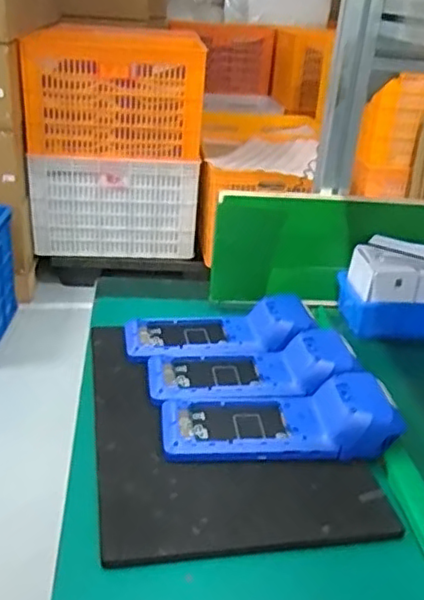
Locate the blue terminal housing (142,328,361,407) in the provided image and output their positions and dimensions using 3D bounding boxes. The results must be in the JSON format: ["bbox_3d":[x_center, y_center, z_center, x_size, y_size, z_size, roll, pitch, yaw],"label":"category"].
[{"bbox_3d":[0.040,0.069,0.660,0.214,0.046,0.084,1,27,-6],"label":"blue terminal housing"}]

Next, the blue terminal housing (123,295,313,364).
[{"bbox_3d":[0.006,0.029,0.729,0.212,0.048,0.091,1,27,-7],"label":"blue terminal housing"}]

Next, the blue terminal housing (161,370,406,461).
[{"bbox_3d":[0.062,0.112,0.592,0.215,0.052,0.082,0,27,-8],"label":"blue terminal housing"}]

